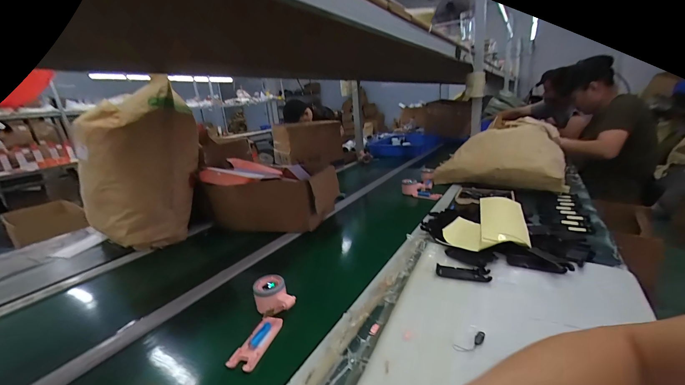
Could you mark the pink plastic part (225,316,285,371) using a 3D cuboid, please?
[{"bbox_3d":[-0.136,0.242,0.468,0.041,0.016,0.102,1,18,16],"label":"pink plastic part"}]

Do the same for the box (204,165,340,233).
[{"bbox_3d":[-0.215,0.016,0.960,0.366,0.173,0.233,0,18,13],"label":"box"}]

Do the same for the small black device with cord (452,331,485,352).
[{"bbox_3d":[0.194,0.225,0.435,0.059,0.004,0.019,-11,19,-21],"label":"small black device with cord"}]

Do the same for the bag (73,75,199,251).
[{"bbox_3d":[-0.576,-0.070,0.849,0.307,0.406,0.181,-19,23,-39],"label":"bag"}]

